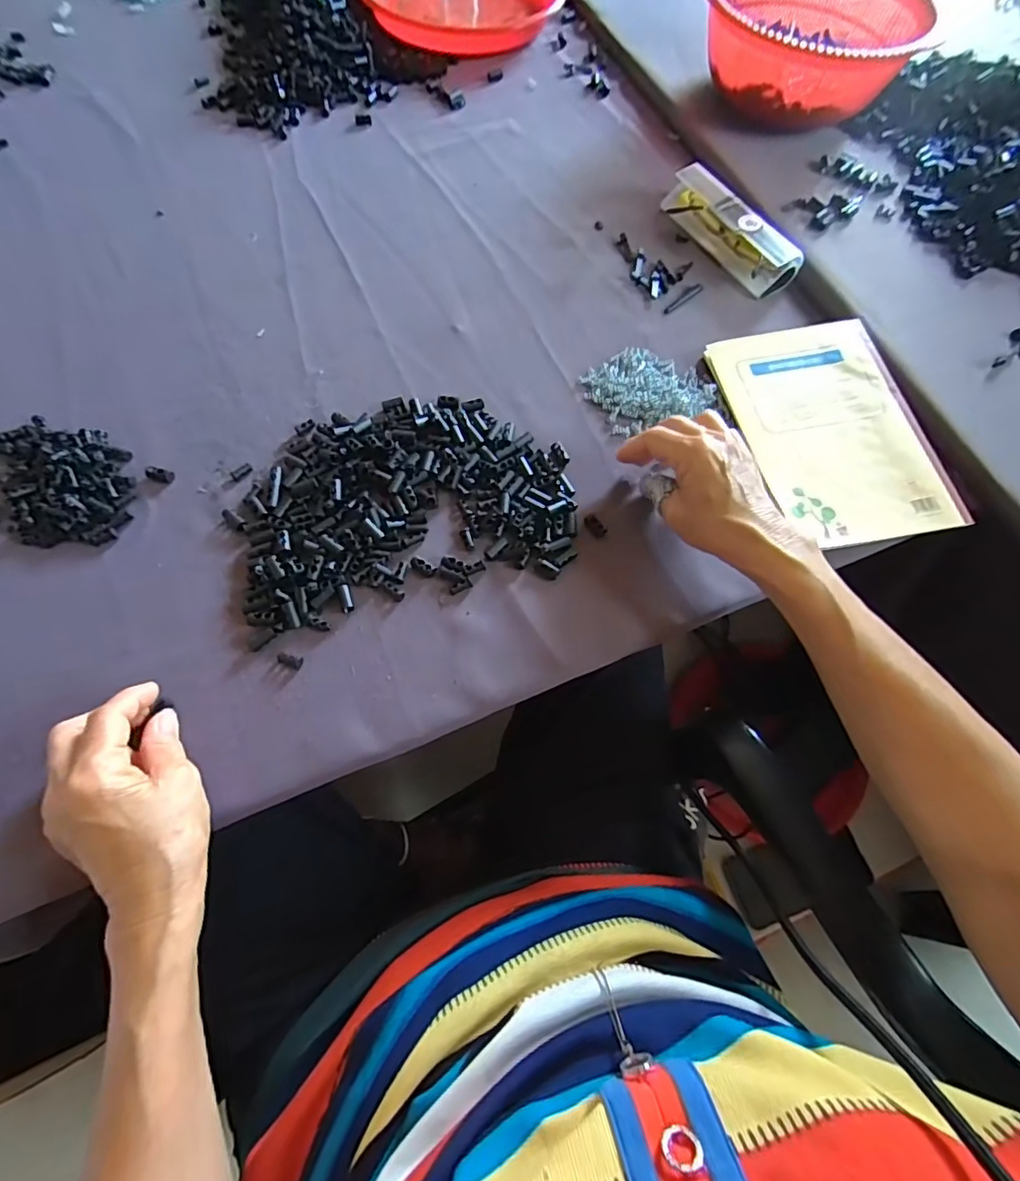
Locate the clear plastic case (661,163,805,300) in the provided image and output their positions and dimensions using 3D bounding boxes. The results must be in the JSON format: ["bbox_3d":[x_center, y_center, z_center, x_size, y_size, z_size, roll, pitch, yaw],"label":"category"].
[{"bbox_3d":[0.212,-0.352,0.537,0.044,0.032,0.155,-31,70,-14],"label":"clear plastic case"}]

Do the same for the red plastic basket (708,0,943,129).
[{"bbox_3d":[0.305,-0.592,0.603,0.201,0.089,0.198,-31,70,-14],"label":"red plastic basket"}]

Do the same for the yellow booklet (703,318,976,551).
[{"bbox_3d":[0.260,-0.133,0.450,0.140,0.010,0.205,-11,67,-6],"label":"yellow booklet"}]

